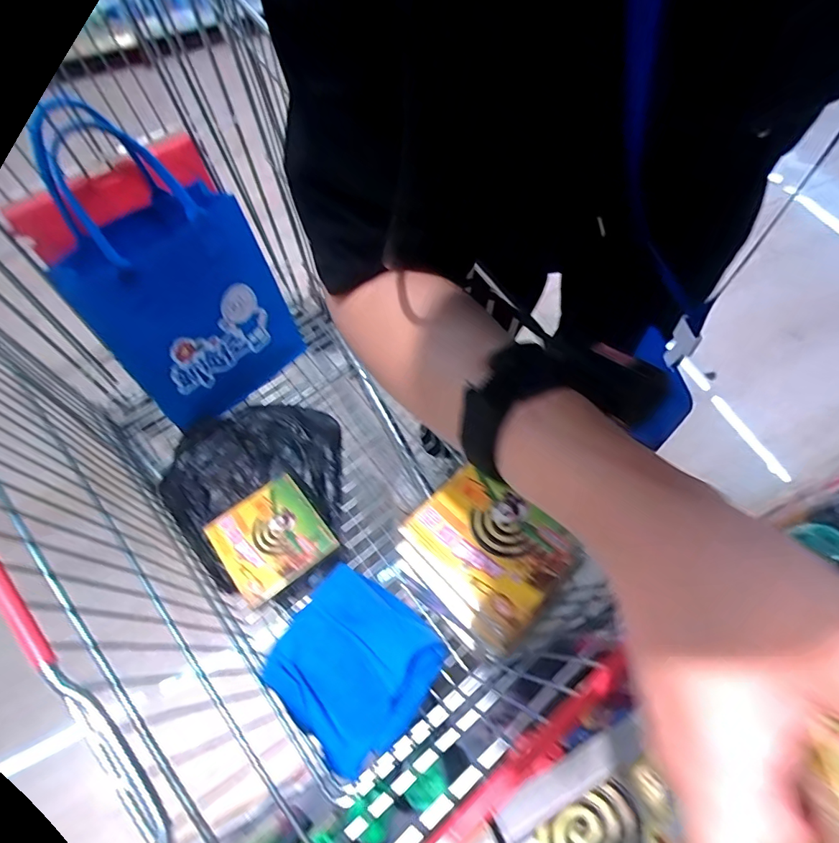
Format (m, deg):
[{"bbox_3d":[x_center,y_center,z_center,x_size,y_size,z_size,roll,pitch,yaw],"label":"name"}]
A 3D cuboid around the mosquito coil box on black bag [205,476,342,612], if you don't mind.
[{"bbox_3d":[-0.212,0.163,0.673,0.137,0.030,0.144,-34,68,-17],"label":"mosquito coil box on black bag"}]

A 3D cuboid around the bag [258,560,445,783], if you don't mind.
[{"bbox_3d":[-0.083,0.289,0.580,0.186,0.072,0.168,37,67,17],"label":"bag"}]

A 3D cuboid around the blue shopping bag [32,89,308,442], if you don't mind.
[{"bbox_3d":[-0.348,-0.177,0.733,0.179,0.297,0.250,37,68,17],"label":"blue shopping bag"}]

